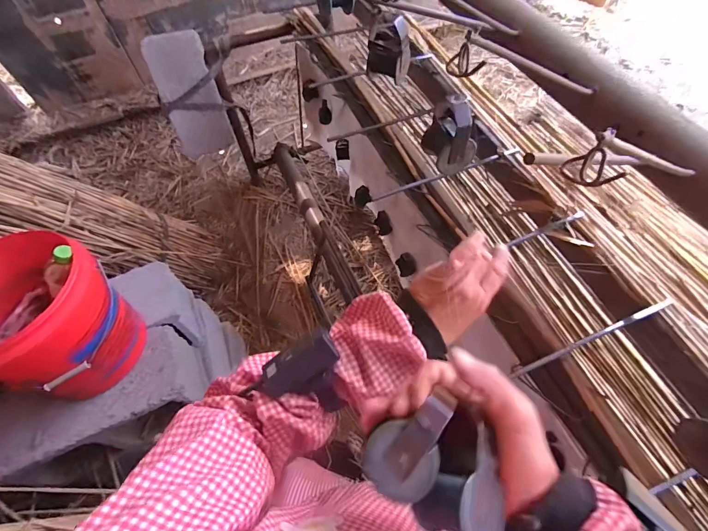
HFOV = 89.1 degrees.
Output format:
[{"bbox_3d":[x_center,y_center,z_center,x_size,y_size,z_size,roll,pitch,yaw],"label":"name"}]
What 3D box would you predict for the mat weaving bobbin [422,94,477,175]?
[{"bbox_3d":[0.107,-0.150,0.401,0.043,0.074,0.052,-20,59,-10],"label":"mat weaving bobbin"}]

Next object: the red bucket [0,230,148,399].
[{"bbox_3d":[-0.624,0.113,0.737,0.289,0.251,0.260,18,61,13],"label":"red bucket"}]

